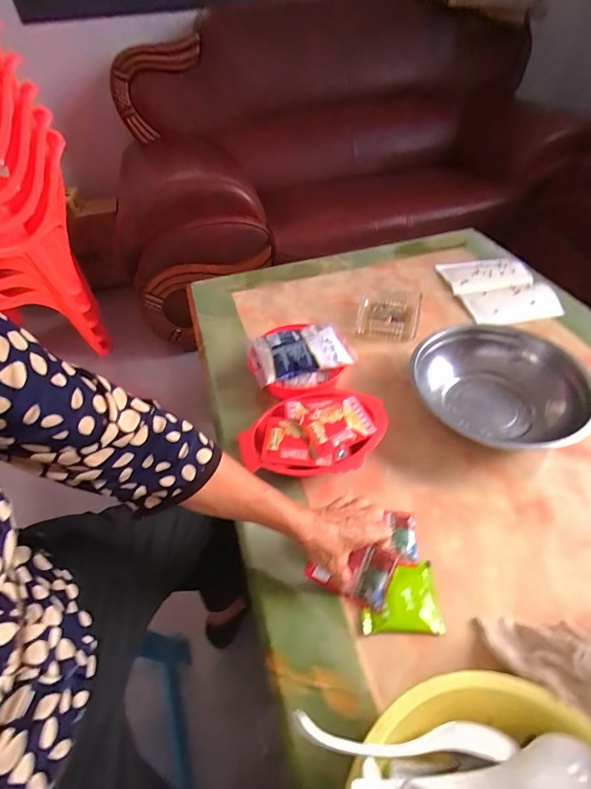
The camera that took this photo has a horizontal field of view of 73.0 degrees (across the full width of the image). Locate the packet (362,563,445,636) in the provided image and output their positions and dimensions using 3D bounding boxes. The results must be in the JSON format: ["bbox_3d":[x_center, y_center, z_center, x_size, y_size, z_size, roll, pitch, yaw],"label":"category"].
[{"bbox_3d":[0.119,0.233,0.458,0.088,0.017,0.073,-3,47,2],"label":"packet"}]

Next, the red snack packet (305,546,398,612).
[{"bbox_3d":[0.065,0.206,0.474,0.095,0.006,0.066,15,77,28],"label":"red snack packet"}]

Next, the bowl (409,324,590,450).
[{"bbox_3d":[0.335,-0.017,0.649,0.255,0.091,0.255,-2,47,2],"label":"bowl"}]

